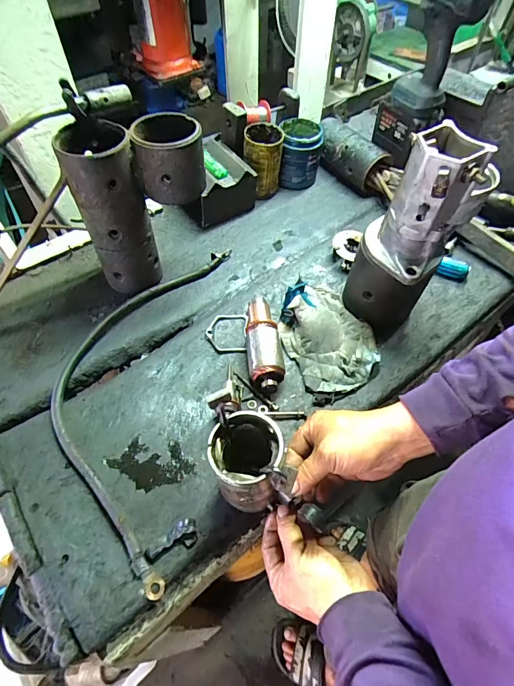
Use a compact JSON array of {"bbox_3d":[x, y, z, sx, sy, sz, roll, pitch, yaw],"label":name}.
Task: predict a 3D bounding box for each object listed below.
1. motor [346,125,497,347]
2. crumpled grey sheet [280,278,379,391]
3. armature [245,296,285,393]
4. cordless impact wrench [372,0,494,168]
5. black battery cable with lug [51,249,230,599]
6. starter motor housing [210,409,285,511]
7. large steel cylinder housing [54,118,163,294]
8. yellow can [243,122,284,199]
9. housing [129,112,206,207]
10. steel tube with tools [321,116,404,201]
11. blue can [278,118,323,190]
[{"bbox_3d":[0.202,-0.132,0.511,0.107,0.271,0.108,30,60,19],"label":"motor"},{"bbox_3d":[0.109,-0.018,0.562,0.132,0.049,0.178,-19,57,-13],"label":"crumpled grey sheet"},{"bbox_3d":[0.009,-0.004,0.557,0.050,0.044,0.154,-5,55,-4],"label":"armature"},{"bbox_3d":[0.297,-0.474,0.678,0.137,0.292,0.101,16,56,11],"label":"cordless impact wrench"},{"bbox_3d":[-0.173,0.043,0.528,0.195,0.027,0.500,4,55,2],"label":"black battery cable with lug"},{"bbox_3d":[-0.006,0.129,0.416,0.068,0.108,0.078,-3,51,9],"label":"starter motor housing"},{"bbox_3d":[-0.199,-0.182,0.537,0.086,0.212,0.091,-12,56,-9],"label":"large steel cylinder housing"},{"bbox_3d":[0.012,-0.351,0.735,0.072,0.106,0.090,0,55,-1],"label":"yellow can"},{"bbox_3d":[-0.113,-0.246,0.502,0.090,0.081,0.087,-11,56,-8],"label":"housing"},{"bbox_3d":[0.202,-0.381,0.780,0.071,0.076,0.211,-30,60,-20],"label":"steel tube with tools"},{"bbox_3d":[0.085,-0.382,0.767,0.079,0.100,0.085,0,55,0],"label":"blue can"}]

